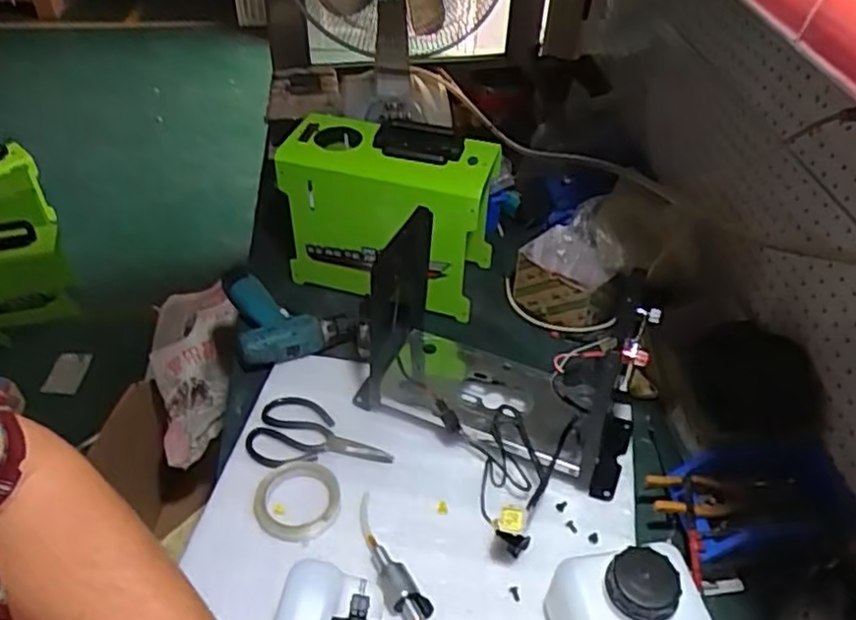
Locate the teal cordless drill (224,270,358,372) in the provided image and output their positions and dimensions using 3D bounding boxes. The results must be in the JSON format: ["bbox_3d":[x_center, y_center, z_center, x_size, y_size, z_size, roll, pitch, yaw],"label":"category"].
[{"bbox_3d":[-0.212,-0.007,1.048,0.171,0.054,0.200,-13,45,-16],"label":"teal cordless drill"}]

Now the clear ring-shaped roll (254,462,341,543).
[{"bbox_3d":[-0.156,0.225,0.822,0.099,0.014,0.103,1,43,-1],"label":"clear ring-shaped roll"}]

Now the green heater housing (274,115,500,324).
[{"bbox_3d":[-0.059,-0.149,1.058,0.292,0.251,0.137,12,44,10],"label":"green heater housing"}]

